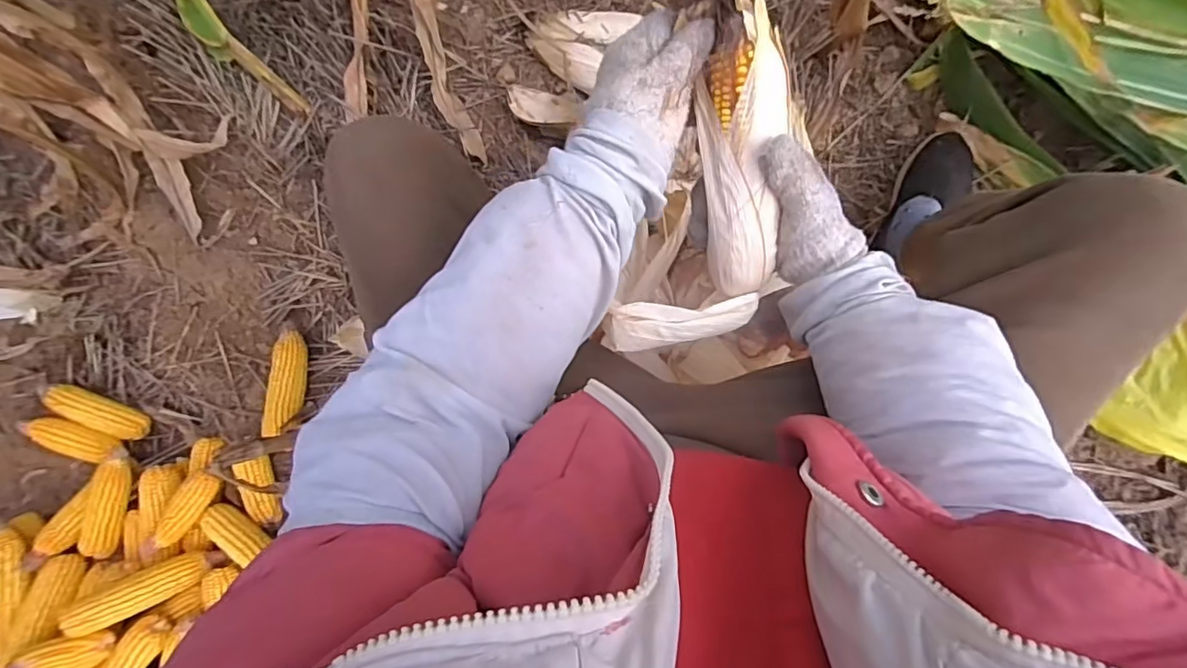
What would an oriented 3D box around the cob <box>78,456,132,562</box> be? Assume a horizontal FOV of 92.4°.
[{"bbox_3d":[-0.763,0.272,0.905,0.050,0.062,0.151,2,88,9],"label":"cob"}]

